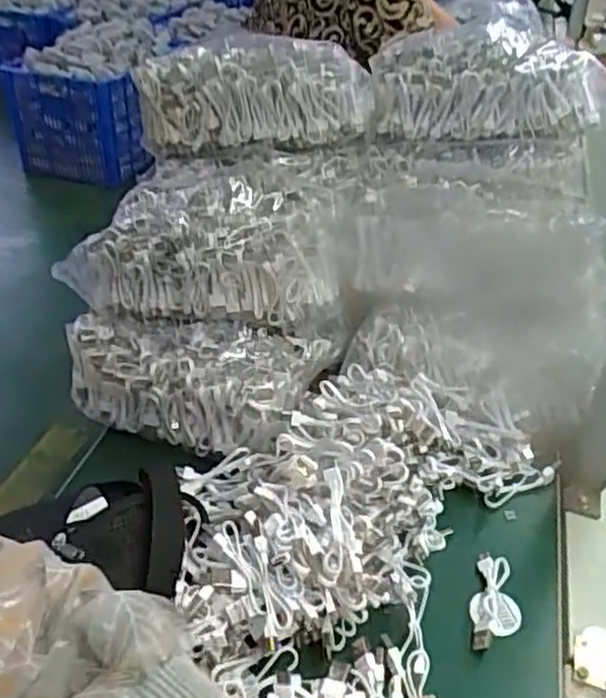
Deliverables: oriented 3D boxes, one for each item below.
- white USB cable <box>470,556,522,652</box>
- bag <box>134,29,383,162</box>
[{"bbox_3d":[0.136,0.176,0.501,0.033,0.021,0.077,10,35,16],"label":"white USB cable"},{"bbox_3d":[-0.049,-0.255,0.719,0.221,0.100,0.105,-10,35,-13],"label":"bag"}]

